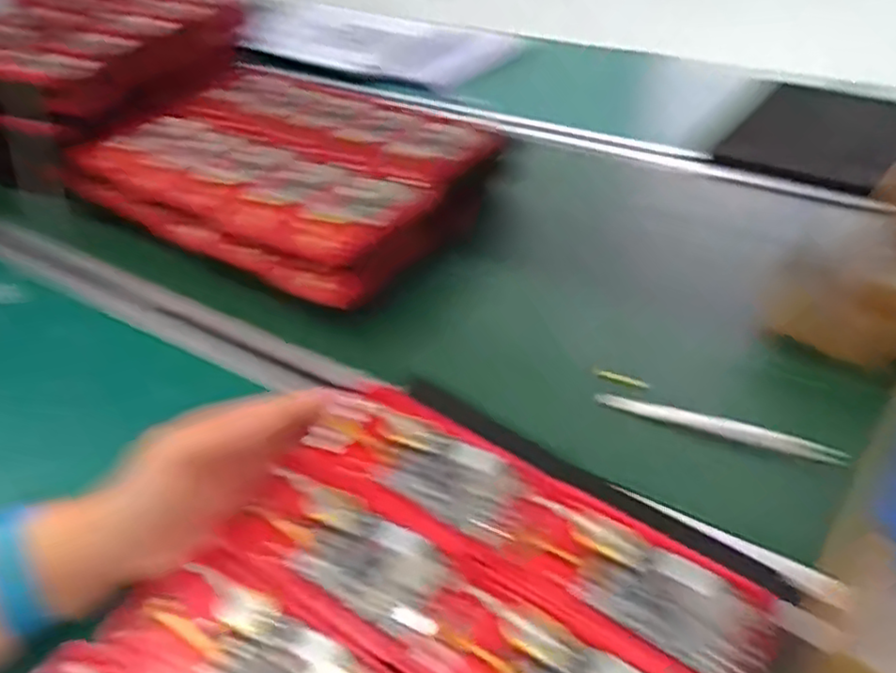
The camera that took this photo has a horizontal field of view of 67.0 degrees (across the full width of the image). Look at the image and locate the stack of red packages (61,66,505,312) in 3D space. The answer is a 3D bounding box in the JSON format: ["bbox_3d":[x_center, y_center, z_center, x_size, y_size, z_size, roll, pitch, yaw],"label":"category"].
[{"bbox_3d":[-0.144,-0.168,0.649,0.368,0.049,0.275,22,47,29],"label":"stack of red packages"}]

